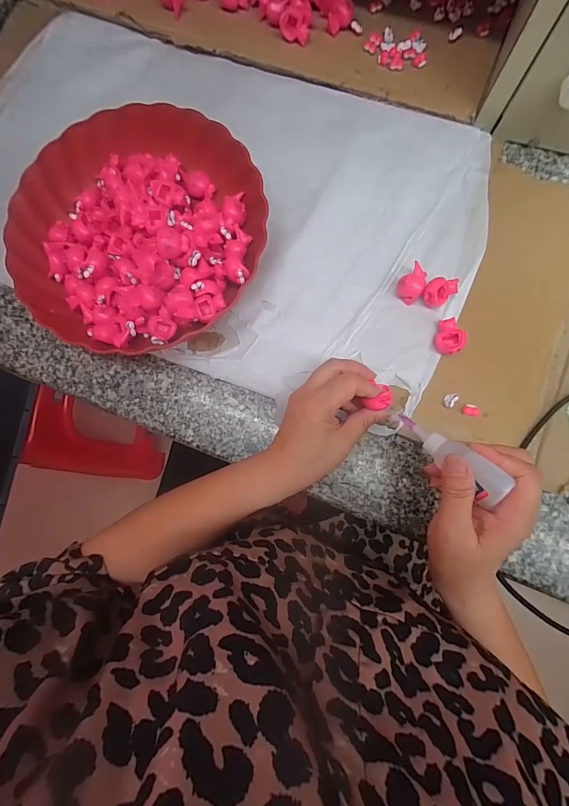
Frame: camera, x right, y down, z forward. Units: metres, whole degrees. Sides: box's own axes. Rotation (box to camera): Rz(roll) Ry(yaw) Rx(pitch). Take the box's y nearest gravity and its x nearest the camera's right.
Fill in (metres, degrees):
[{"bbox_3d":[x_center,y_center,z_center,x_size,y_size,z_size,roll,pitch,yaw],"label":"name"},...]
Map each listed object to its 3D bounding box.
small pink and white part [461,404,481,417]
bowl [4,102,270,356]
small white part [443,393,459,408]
[{"bbox_3d":[0.175,0.007,0.333,0.015,0.008,0.011,14,85,4],"label":"small pink and white part"},{"bbox_3d":[-0.140,-0.168,0.339,0.232,0.061,0.228,0,84,2],"label":"bowl"},{"bbox_3d":[0.157,-0.002,0.335,0.012,0.010,0.014,28,86,5],"label":"small white part"}]

